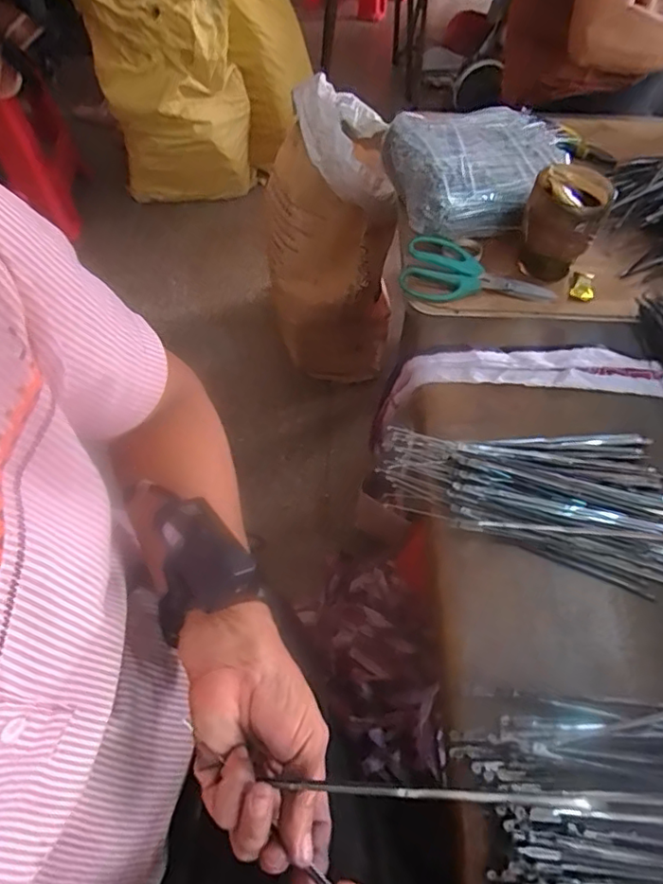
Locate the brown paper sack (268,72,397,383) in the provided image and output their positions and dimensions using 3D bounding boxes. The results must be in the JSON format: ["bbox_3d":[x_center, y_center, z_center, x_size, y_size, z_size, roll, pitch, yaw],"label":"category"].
[{"bbox_3d":[-0.004,-0.452,1.252,0.251,0.586,0.362,-2,56,-2],"label":"brown paper sack"}]

